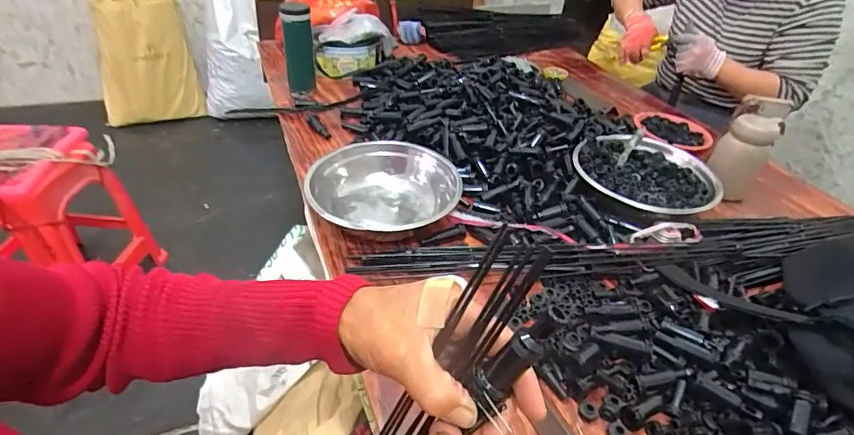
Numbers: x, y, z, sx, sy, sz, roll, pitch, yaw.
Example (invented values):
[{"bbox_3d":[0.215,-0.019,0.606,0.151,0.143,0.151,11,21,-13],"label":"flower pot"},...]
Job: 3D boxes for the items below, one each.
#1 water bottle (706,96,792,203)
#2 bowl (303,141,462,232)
[{"bbox_3d":[0.554,-0.121,0.805,0.090,0.149,0.081,-28,49,-35],"label":"water bottle"},{"bbox_3d":[-0.064,-0.036,0.689,0.211,0.058,0.216,4,38,-3],"label":"bowl"}]

